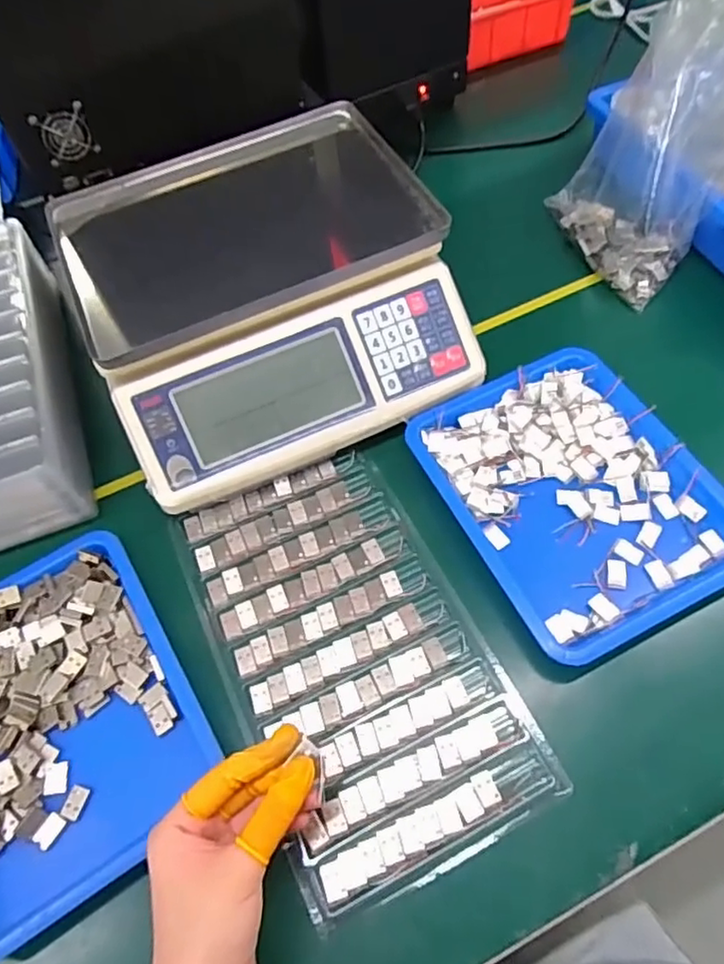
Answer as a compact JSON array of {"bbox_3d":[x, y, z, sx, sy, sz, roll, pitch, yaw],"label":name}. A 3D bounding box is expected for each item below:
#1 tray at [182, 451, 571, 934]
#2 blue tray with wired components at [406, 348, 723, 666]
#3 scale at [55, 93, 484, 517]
[{"bbox_3d":[-0.009,0.108,0.420,0.152,0.016,0.277,-24,63,-11],"label":"tray"},{"bbox_3d":[0.153,0.006,0.452,0.168,0.025,0.213,-25,61,-9],"label":"blue tray with wired components"},{"bbox_3d":[-0.080,-0.158,0.509,0.275,0.096,0.286,-23,61,-8],"label":"scale"}]

